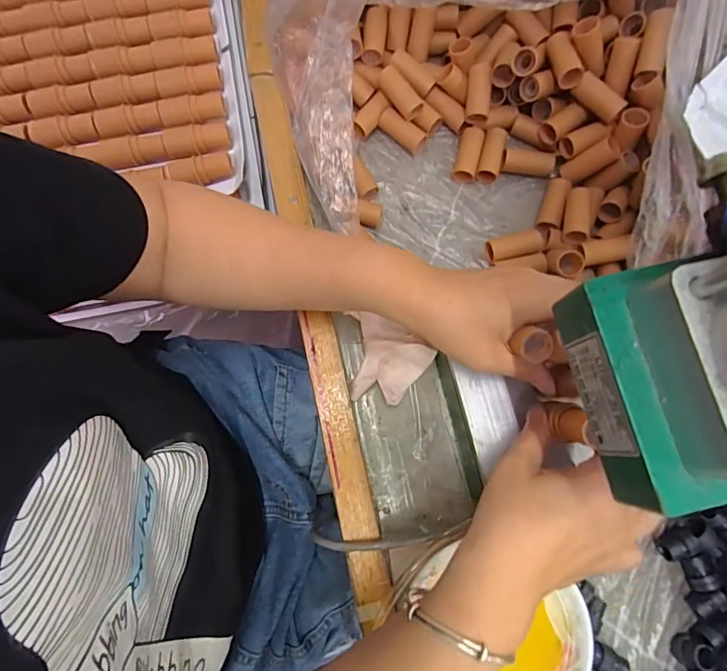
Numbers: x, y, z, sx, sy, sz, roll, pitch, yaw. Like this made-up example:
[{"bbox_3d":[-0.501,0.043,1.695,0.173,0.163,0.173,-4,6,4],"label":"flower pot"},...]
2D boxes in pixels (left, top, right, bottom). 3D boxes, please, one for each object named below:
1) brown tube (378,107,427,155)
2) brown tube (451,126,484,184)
[{"bbox_3d":[0.036,-0.192,0.436,0.046,0.017,0.016,36,80,7],"label":"brown tube"},{"bbox_3d":[0.096,-0.168,0.433,0.020,0.018,0.048,13,78,2],"label":"brown tube"}]

